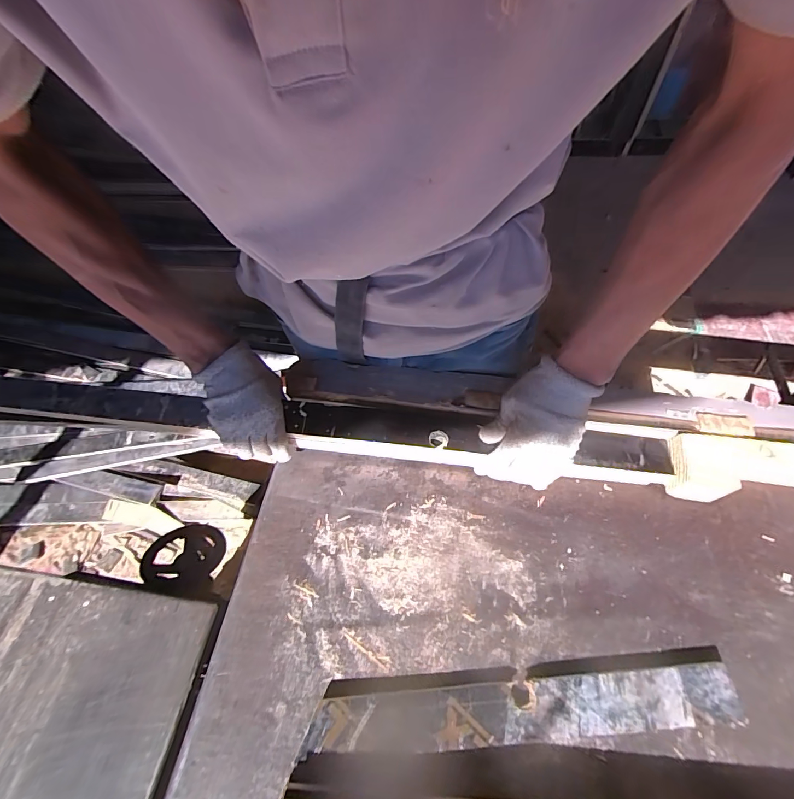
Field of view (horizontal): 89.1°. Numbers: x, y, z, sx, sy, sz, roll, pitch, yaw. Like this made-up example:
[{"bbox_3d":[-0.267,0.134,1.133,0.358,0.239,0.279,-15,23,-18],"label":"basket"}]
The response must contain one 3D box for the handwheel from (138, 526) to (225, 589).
[{"bbox_3d":[-0.320,0.233,0.610,0.107,0.030,0.099,-8,43,-20],"label":"handwheel"}]

